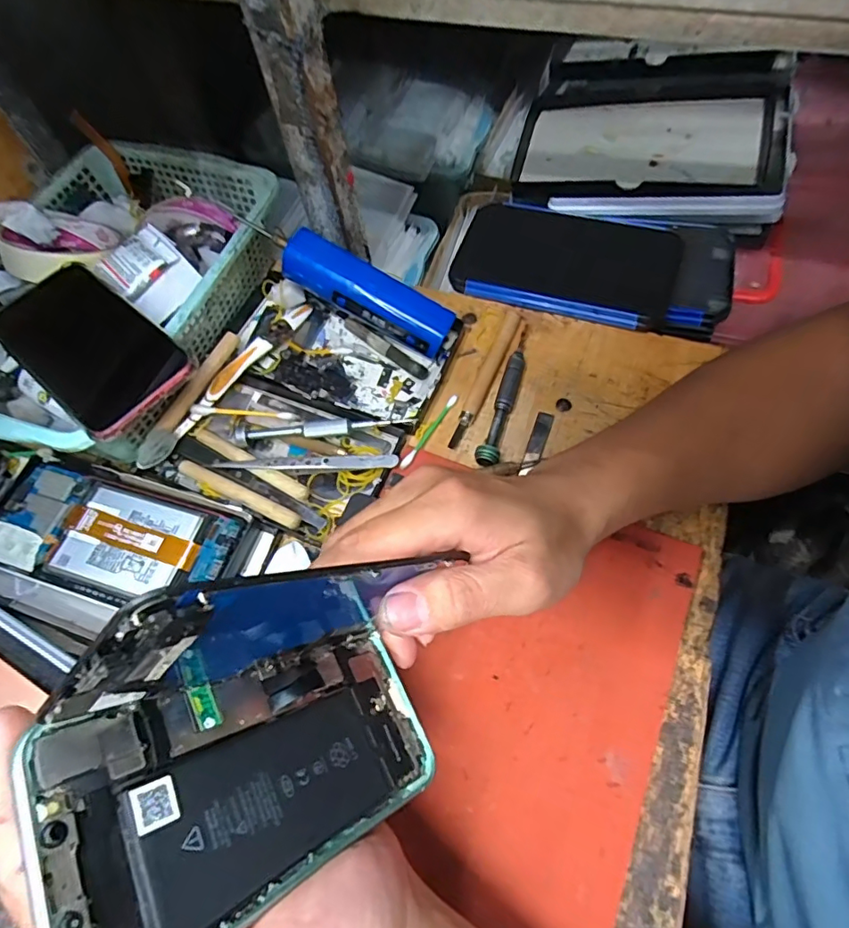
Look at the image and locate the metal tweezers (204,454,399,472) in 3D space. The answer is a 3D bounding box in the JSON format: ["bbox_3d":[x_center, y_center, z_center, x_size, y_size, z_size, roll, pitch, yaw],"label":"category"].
[{"bbox_3d":[-0.083,0.001,0.369,0.128,0.010,0.010,-1,63,3],"label":"metal tweezers"}]

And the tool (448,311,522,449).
[{"bbox_3d":[0.047,-0.067,0.404,0.012,0.012,0.123,21,66,13],"label":"tool"}]

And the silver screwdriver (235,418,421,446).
[{"bbox_3d":[-0.070,-0.024,0.381,0.125,0.018,0.013,-5,63,1],"label":"silver screwdriver"}]

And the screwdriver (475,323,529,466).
[{"bbox_3d":[0.060,-0.053,0.389,0.015,0.014,0.125,15,65,11],"label":"screwdriver"}]

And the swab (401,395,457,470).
[{"bbox_3d":[0.003,-0.024,0.383,0.006,0.006,0.070,29,68,17],"label":"swab"}]

